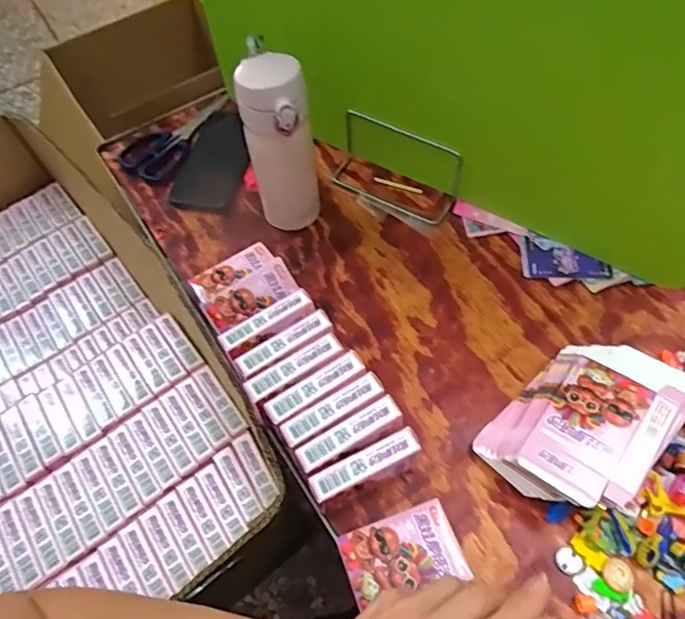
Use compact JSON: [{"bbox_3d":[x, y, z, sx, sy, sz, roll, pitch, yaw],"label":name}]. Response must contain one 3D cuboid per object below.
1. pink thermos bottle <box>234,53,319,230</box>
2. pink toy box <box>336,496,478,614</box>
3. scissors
[{"bbox_3d":[-0.062,-0.159,0.560,0.064,0.192,0.054,-8,59,-2],"label":"pink thermos bottle"},{"bbox_3d":[0.049,0.199,0.438,0.093,0.024,0.057,-17,60,-7],"label":"pink toy box"},{"bbox_3d":[-0.216,-0.238,0.723,0.076,0.008,0.171,35,67,21],"label":"scissors"}]

